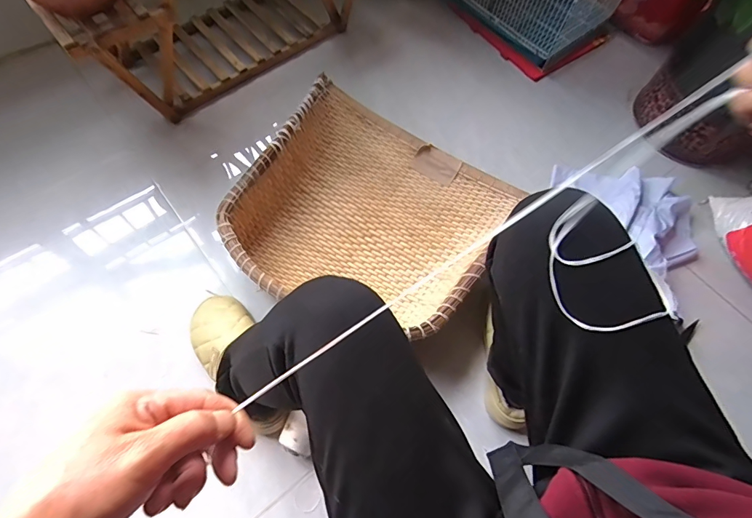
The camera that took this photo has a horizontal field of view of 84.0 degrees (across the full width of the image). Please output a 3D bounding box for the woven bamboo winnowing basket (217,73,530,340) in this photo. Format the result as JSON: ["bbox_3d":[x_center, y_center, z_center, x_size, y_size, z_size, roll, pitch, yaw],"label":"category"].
[{"bbox_3d":[-0.008,-0.087,0.865,0.514,0.146,0.506,27,66,10],"label":"woven bamboo winnowing basket"}]

